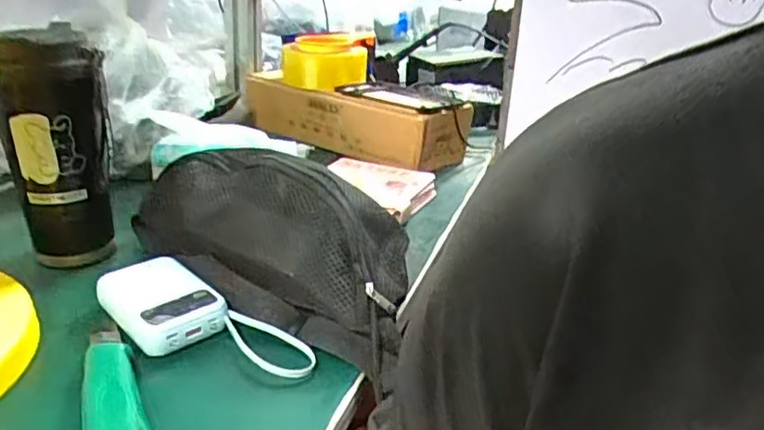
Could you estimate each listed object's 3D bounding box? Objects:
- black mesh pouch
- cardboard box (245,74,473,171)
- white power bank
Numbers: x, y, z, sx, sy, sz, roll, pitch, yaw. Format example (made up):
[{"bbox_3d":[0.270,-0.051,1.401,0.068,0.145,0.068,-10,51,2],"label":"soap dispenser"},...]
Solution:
[{"bbox_3d":[-0.100,0.017,0.497,0.279,0.107,0.090,15,25,29],"label":"black mesh pouch"},{"bbox_3d":[-0.039,-0.127,0.830,0.292,0.080,0.119,19,28,30],"label":"cardboard box"},{"bbox_3d":[-0.134,0.076,0.442,0.179,0.032,0.069,16,25,30],"label":"white power bank"}]

